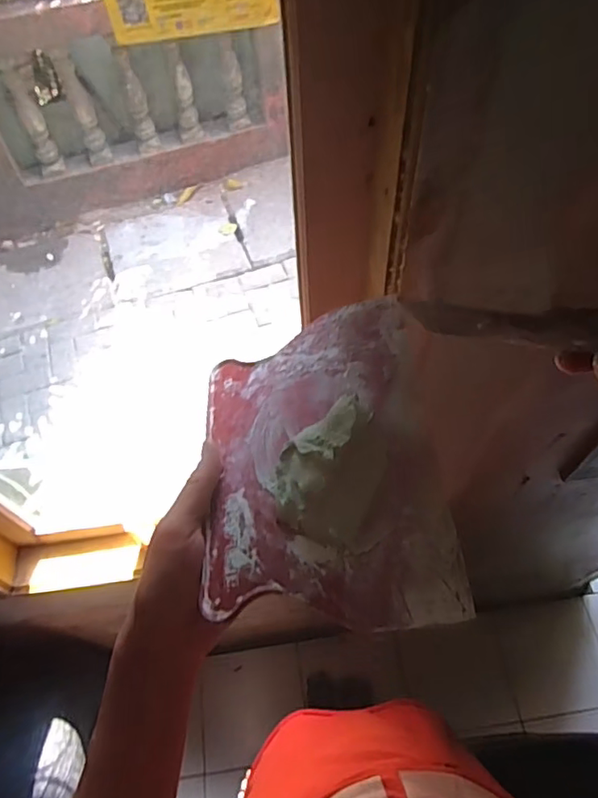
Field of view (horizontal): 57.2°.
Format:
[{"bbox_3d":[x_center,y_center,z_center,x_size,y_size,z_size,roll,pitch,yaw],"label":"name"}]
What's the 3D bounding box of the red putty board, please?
[{"bbox_3d":[0.007,0.028,0.320,0.138,0.027,0.203,-15,54,16],"label":"red putty board"}]

